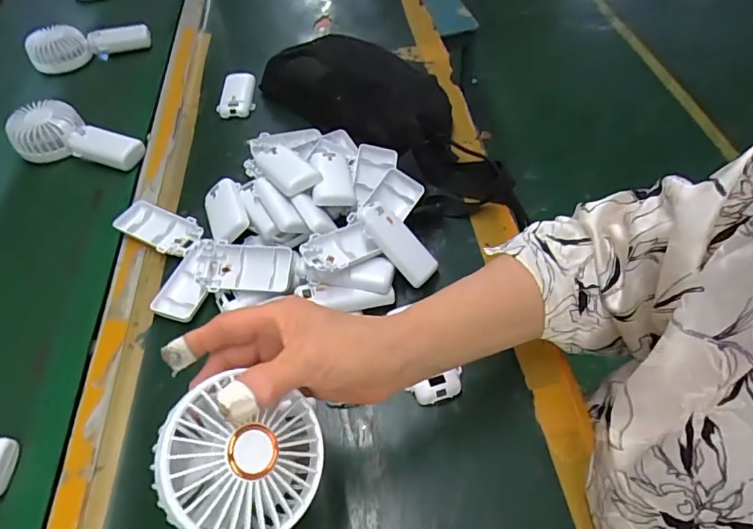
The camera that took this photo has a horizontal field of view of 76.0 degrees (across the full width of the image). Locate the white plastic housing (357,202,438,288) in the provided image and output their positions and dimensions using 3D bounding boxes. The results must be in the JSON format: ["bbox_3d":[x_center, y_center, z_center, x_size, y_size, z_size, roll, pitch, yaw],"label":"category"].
[{"bbox_3d":[0.021,-0.023,0.475,0.093,0.018,0.045,48,64,-2],"label":"white plastic housing"}]

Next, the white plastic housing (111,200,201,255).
[{"bbox_3d":[-0.239,-0.040,0.532,0.099,0.018,0.050,22,57,21],"label":"white plastic housing"}]

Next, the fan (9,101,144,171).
[{"bbox_3d":[-0.393,-0.174,0.644,0.172,0.050,0.077,7,54,10],"label":"fan"}]

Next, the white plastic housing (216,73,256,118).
[{"bbox_3d":[-0.203,-0.245,0.698,0.053,0.018,0.085,-9,53,-1],"label":"white plastic housing"}]

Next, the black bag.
[{"bbox_3d":[0.033,-0.200,0.604,0.384,0.076,0.141,34,63,27],"label":"black bag"}]

